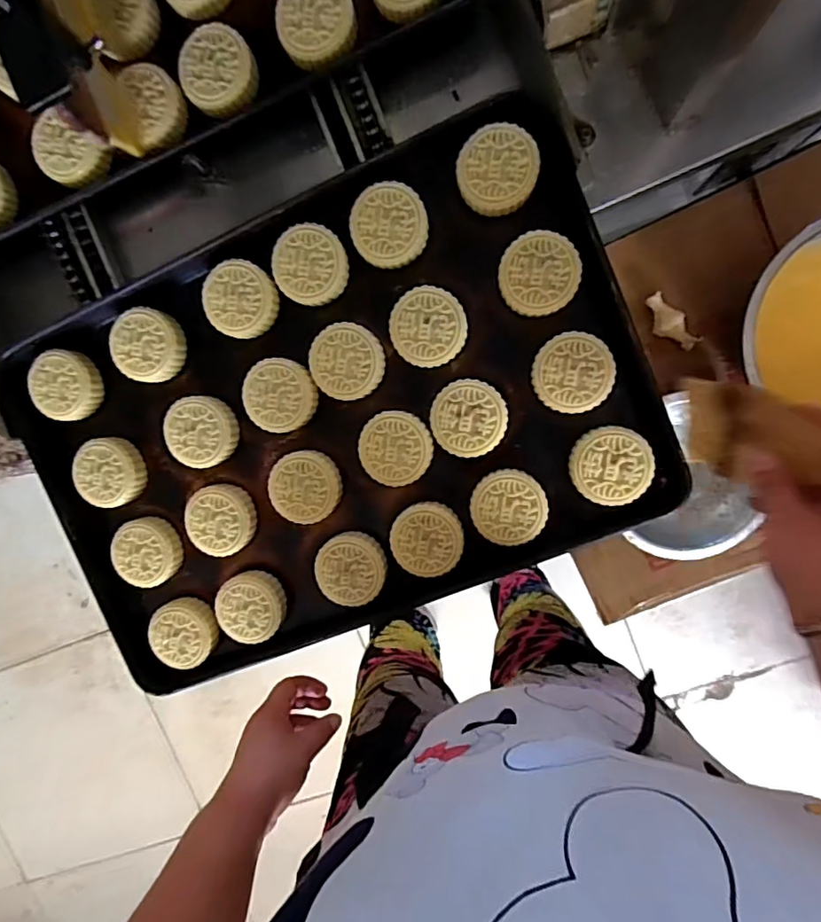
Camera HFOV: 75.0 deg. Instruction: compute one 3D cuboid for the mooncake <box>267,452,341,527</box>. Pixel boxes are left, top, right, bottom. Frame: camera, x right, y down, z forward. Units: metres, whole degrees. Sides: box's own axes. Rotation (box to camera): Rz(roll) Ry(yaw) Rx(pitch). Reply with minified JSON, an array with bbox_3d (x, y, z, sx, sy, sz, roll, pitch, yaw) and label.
[{"bbox_3d":[-0.105,0.026,0.536,0.072,0.023,0.070,1,95,8],"label":"mooncake"}]

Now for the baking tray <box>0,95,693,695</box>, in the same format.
[{"bbox_3d":[-0.080,-0.036,0.526,0.588,0.044,0.395,-23,94,9],"label":"baking tray"}]

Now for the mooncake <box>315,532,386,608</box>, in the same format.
[{"bbox_3d":[-0.059,0.108,0.540,0.069,0.024,0.069,1,97,6],"label":"mooncake"}]

